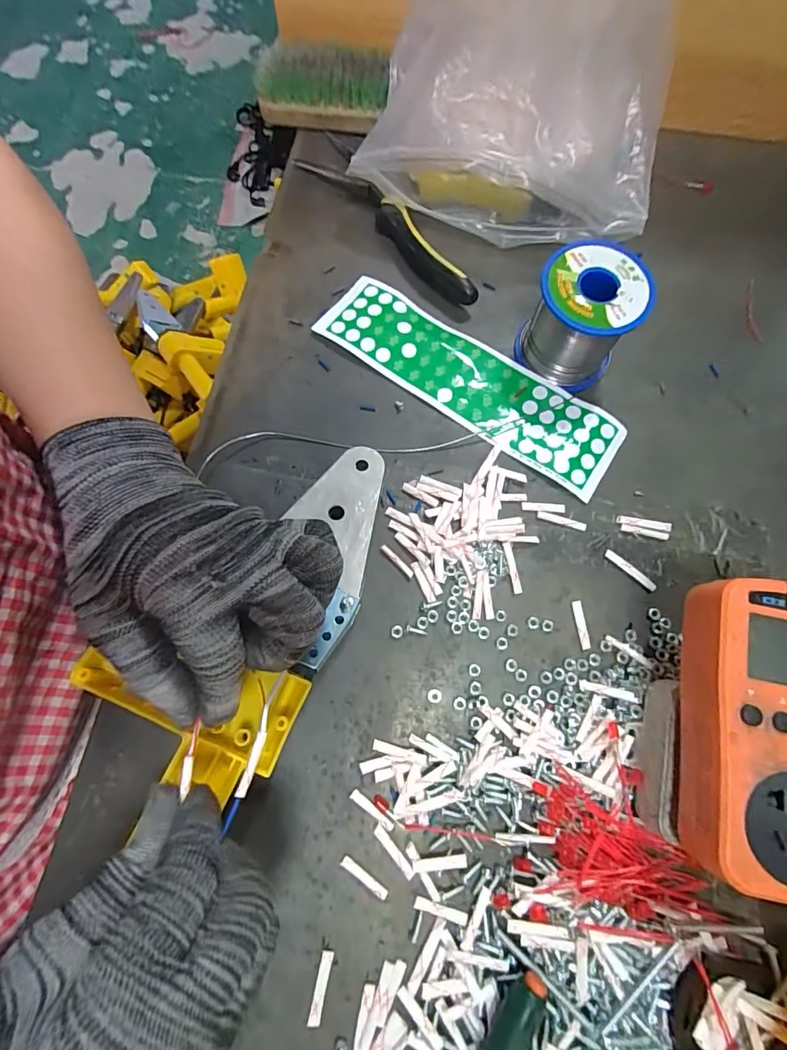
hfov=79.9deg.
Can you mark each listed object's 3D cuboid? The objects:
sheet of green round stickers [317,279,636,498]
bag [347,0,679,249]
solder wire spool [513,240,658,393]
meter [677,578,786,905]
[{"bbox_3d":[0.051,-0.101,0.325,0.219,0.006,0.060,33,76,8],"label":"sheet of green round stickers"},{"bbox_3d":[0.085,-0.289,0.336,0.203,0.092,0.137,11,74,1],"label":"bag"},{"bbox_3d":[0.121,-0.134,0.307,0.063,0.062,0.062,0,74,-2],"label":"solder wire spool"},{"bbox_3d":[0.169,0.091,0.209,0.067,0.029,0.125,9,74,1],"label":"meter"}]

